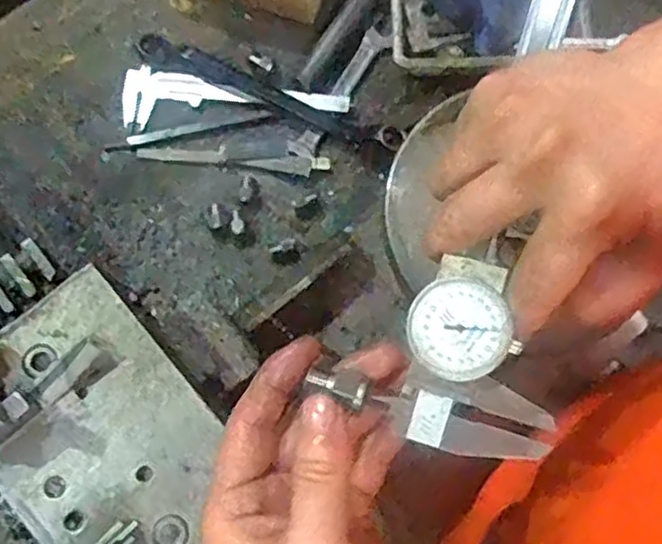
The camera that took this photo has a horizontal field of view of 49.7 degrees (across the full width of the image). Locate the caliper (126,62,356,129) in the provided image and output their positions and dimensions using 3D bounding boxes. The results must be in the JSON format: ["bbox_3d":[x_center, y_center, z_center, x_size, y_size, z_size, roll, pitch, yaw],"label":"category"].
[{"bbox_3d":[-0.088,-0.149,0.647,0.205,0.012,0.054,10,76,1],"label":"caliper"}]

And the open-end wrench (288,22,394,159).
[{"bbox_3d":[0.010,-0.165,0.653,0.027,0.009,0.146,32,77,7],"label":"open-end wrench"}]

